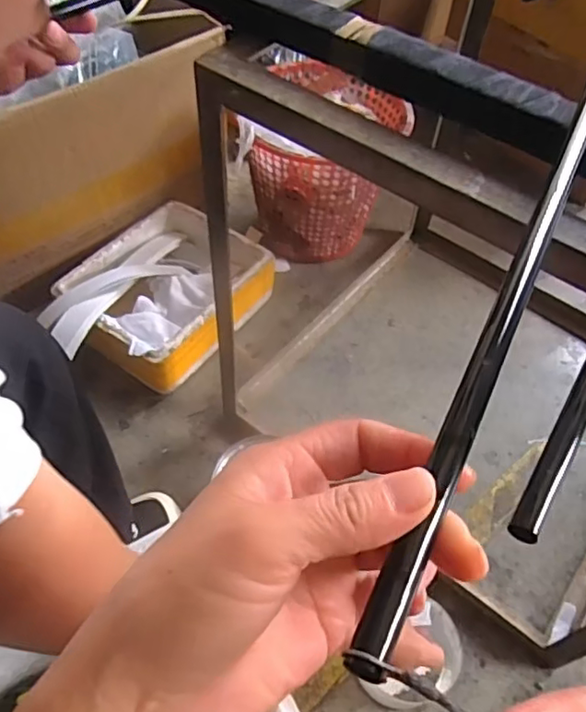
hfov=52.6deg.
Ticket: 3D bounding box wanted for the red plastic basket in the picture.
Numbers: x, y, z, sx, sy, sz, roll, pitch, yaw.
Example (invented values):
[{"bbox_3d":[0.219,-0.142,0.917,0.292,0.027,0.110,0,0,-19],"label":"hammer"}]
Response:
[{"bbox_3d":[0.061,-0.324,1.052,0.230,0.231,0.232,10,55,3],"label":"red plastic basket"}]

